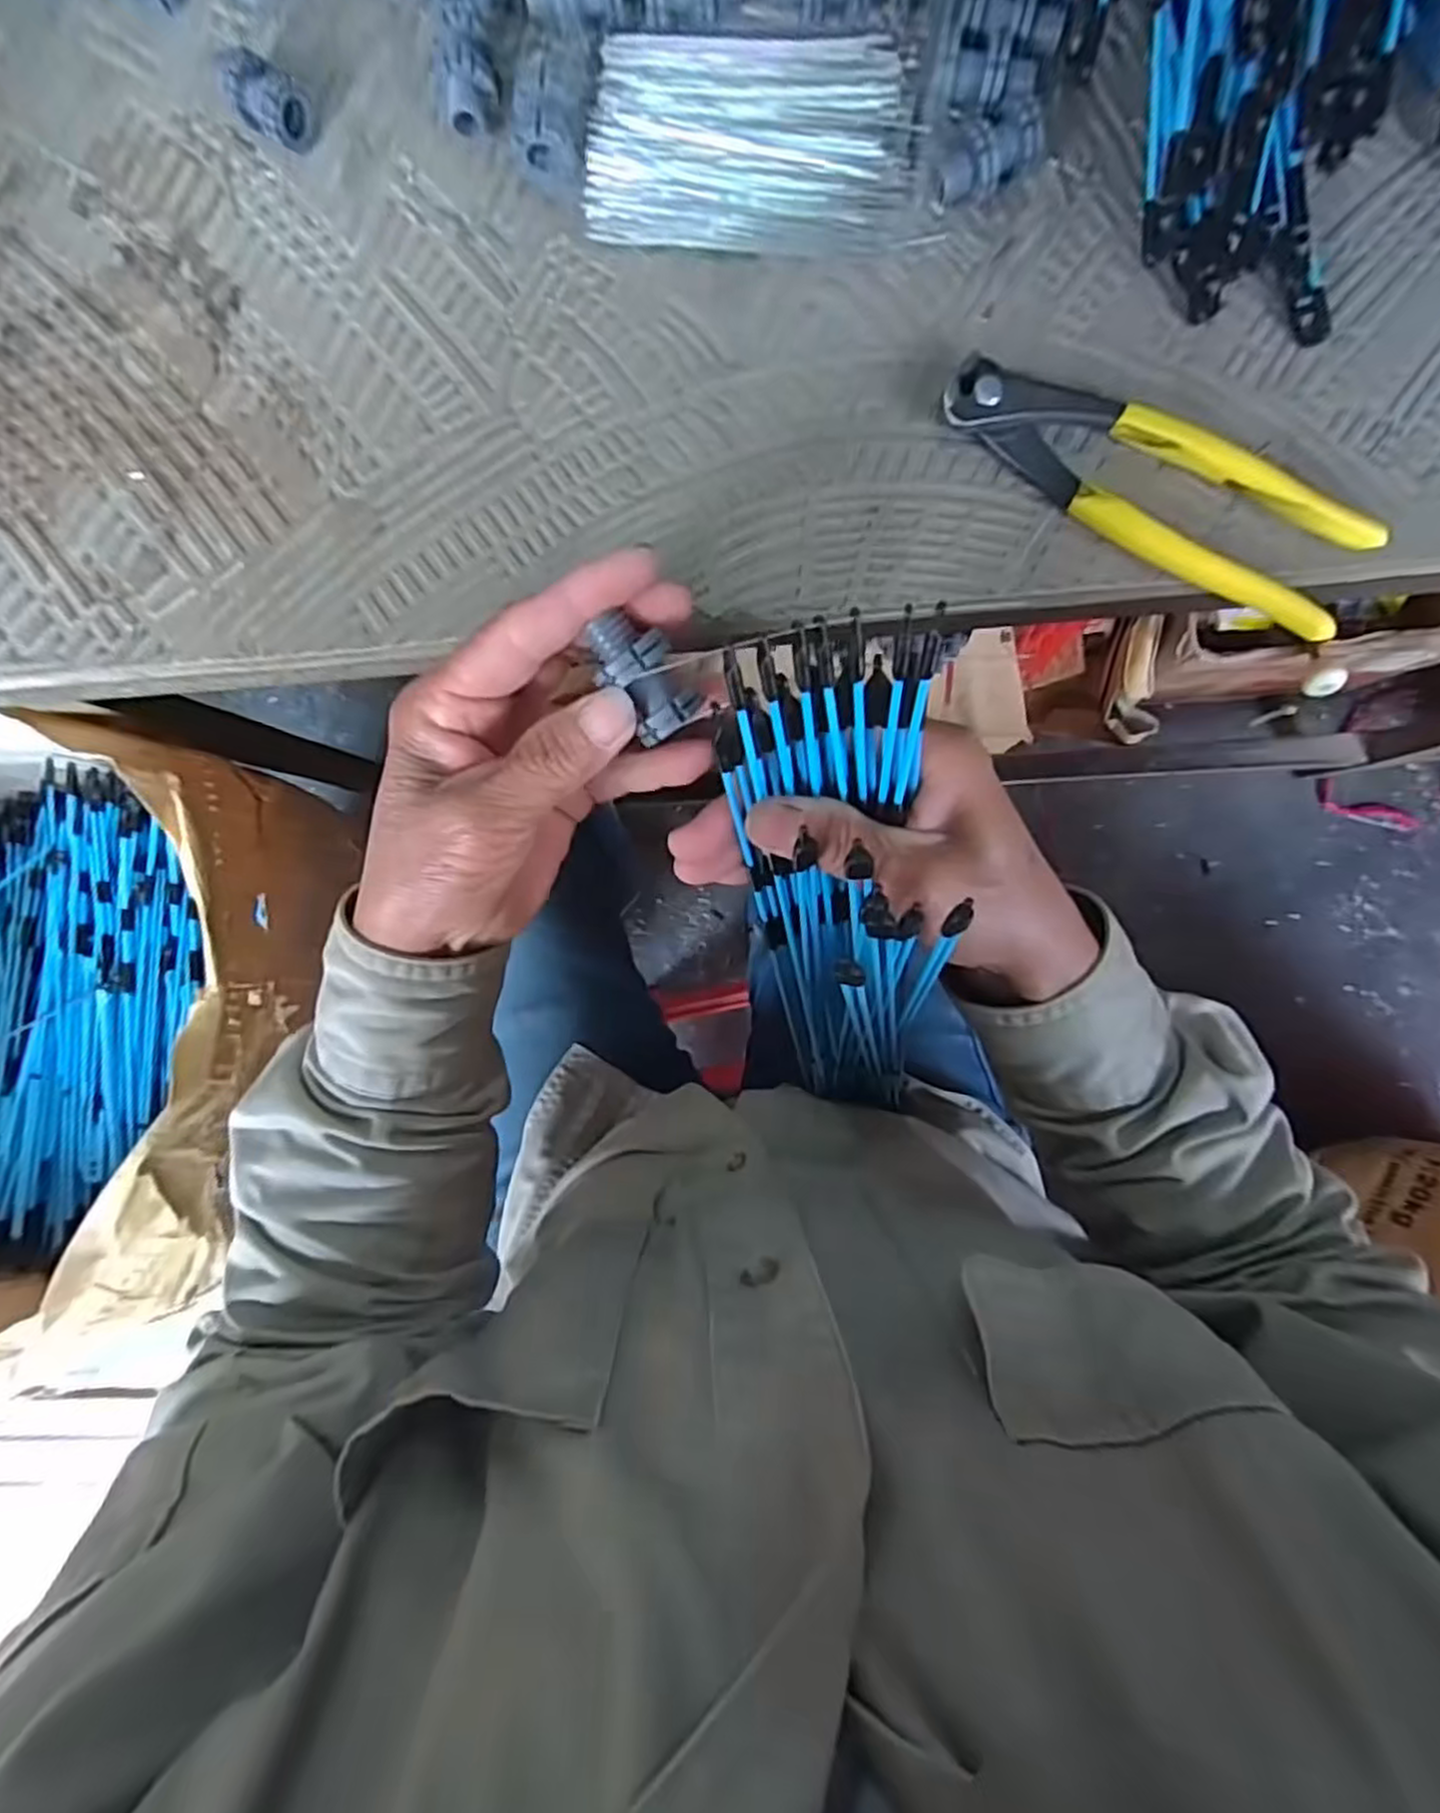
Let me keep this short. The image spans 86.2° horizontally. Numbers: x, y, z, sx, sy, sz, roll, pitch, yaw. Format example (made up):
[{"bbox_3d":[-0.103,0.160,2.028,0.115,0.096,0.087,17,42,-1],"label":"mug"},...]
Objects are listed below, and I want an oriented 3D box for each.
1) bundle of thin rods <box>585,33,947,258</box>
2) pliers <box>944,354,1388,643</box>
[{"bbox_3d":[0.013,-0.303,0.304,0.126,0.009,0.083,4,90,3],"label":"bundle of thin rods"},{"bbox_3d":[0.163,-0.161,0.290,0.163,0.015,0.046,31,91,3],"label":"pliers"}]

